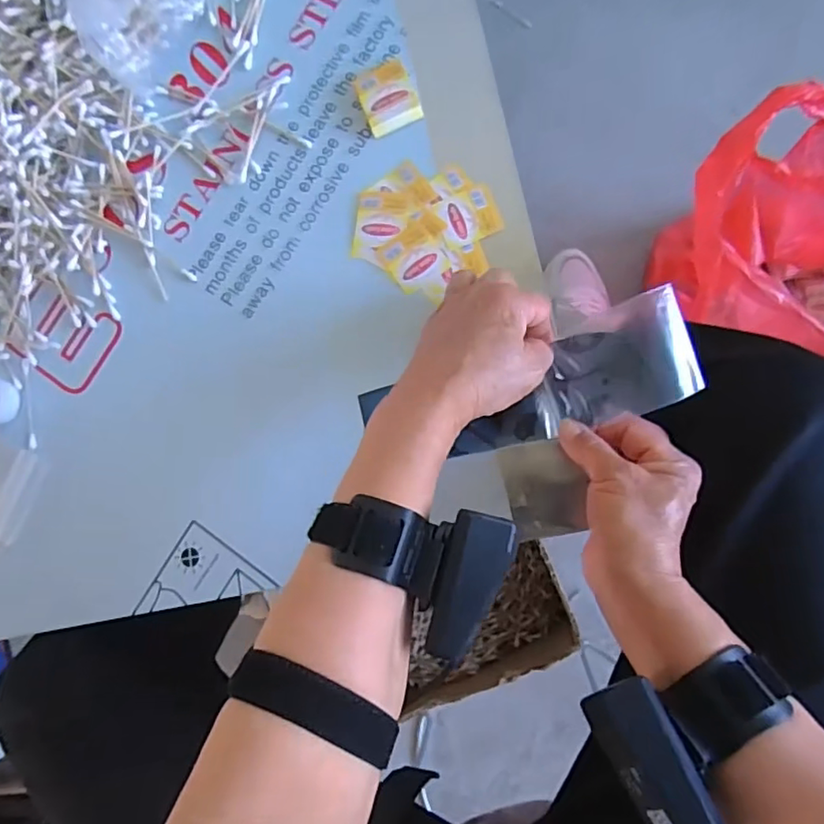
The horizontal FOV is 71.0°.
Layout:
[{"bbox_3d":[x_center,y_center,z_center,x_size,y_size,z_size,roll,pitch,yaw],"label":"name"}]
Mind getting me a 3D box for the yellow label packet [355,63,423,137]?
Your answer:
[{"bbox_3d":[-0.018,-0.236,0.436,0.040,0.013,0.047,-22,81,5],"label":"yellow label packet"}]

